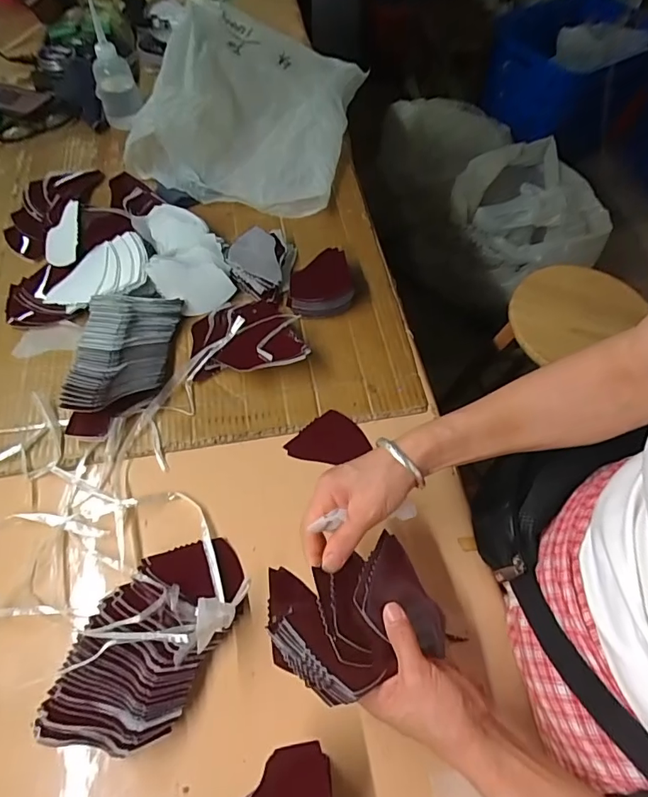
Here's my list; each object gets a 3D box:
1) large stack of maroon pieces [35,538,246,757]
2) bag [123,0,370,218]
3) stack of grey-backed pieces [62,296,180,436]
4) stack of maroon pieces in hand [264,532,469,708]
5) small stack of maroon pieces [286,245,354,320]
[{"bbox_3d":[-0.153,0.211,0.422,0.107,0.052,0.193,26,62,12],"label":"large stack of maroon pieces"},{"bbox_3d":[-0.117,-0.511,0.805,0.317,0.099,0.455,7,60,1],"label":"bag"},{"bbox_3d":[-0.234,-0.048,0.561,0.091,0.061,0.191,3,60,-1],"label":"stack of grey-backed pieces"},{"bbox_3d":[0.022,0.178,0.389,0.136,0.038,0.101,-17,62,-12],"label":"stack of maroon pieces in hand"},{"bbox_3d":[-0.006,-0.154,0.641,0.087,0.035,0.089,-6,60,-6],"label":"small stack of maroon pieces"}]

